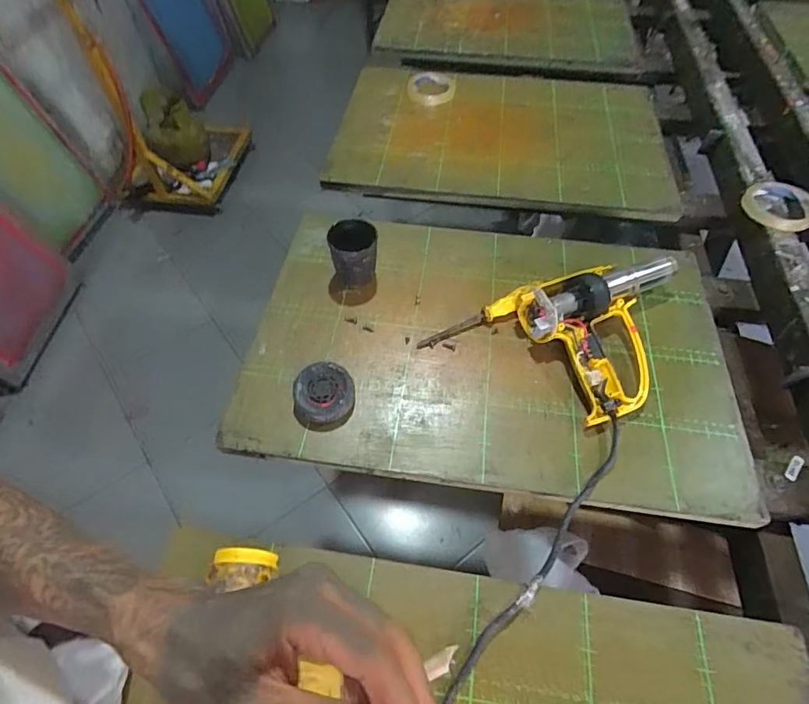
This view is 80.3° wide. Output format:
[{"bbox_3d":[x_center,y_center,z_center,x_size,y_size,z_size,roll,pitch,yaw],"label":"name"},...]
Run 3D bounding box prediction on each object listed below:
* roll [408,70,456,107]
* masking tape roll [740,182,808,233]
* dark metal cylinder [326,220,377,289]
[{"bbox_3d":[0.052,-0.526,0.953,0.093,0.019,0.093,0,55,0],"label":"roll"},{"bbox_3d":[0.550,-0.216,0.699,0.098,0.029,0.096,1,56,-1],"label":"masking tape roll"},{"bbox_3d":[-0.070,-0.135,0.654,0.064,0.076,0.070,-10,57,-9],"label":"dark metal cylinder"}]

